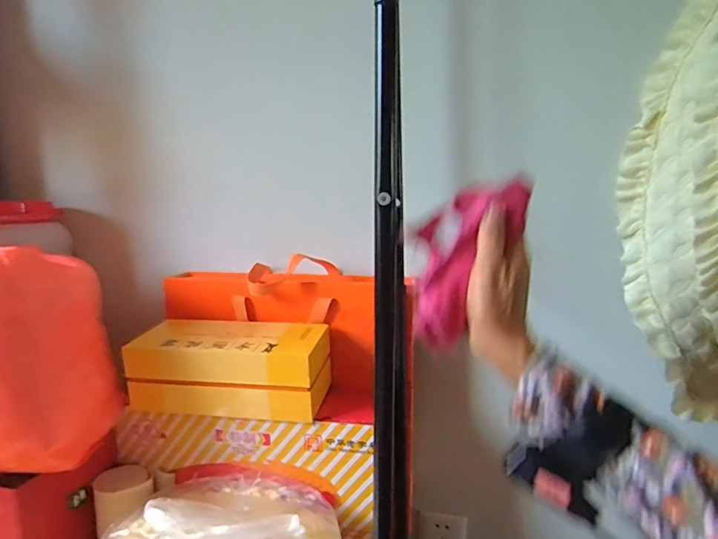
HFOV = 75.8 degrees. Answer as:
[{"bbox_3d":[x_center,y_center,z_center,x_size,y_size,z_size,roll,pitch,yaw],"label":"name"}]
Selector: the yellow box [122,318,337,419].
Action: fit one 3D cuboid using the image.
[{"bbox_3d":[-0.201,0.149,0.703,0.299,0.111,0.126,1,8,5],"label":"yellow box"}]

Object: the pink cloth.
[{"bbox_3d":[0.090,-0.013,0.403,0.061,0.161,0.051,25,1,-15],"label":"pink cloth"}]

